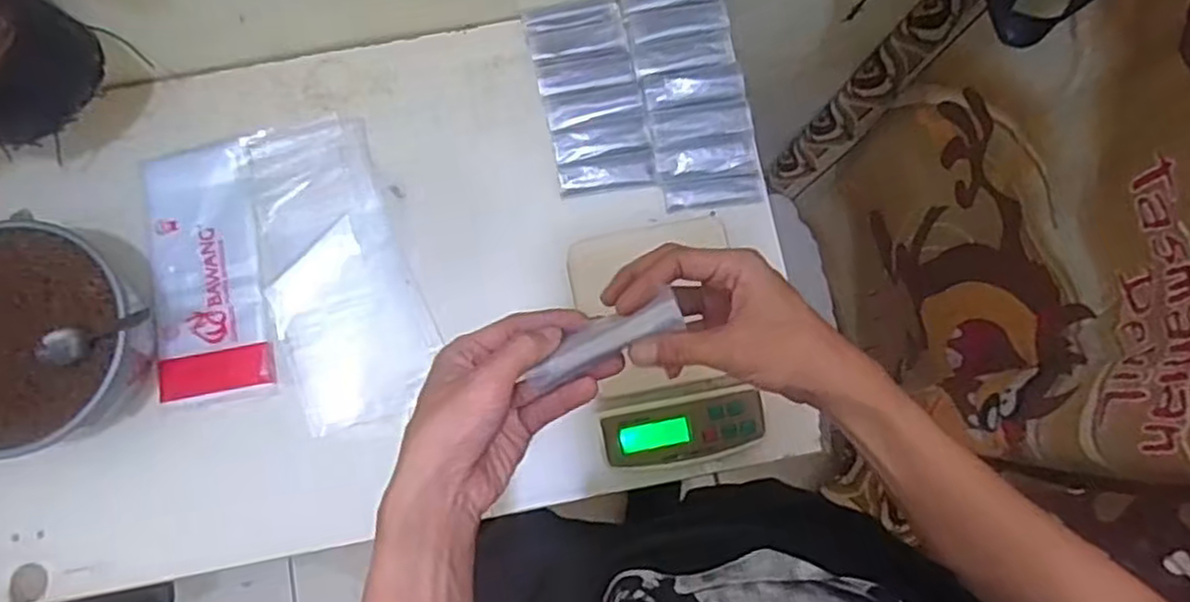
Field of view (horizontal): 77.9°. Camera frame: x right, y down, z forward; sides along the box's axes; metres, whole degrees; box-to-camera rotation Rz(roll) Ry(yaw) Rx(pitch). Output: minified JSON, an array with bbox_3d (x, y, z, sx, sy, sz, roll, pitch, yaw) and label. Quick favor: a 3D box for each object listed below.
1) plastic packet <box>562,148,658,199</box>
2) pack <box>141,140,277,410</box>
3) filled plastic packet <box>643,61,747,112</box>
[{"bbox_3d":[0.013,-0.128,0.734,0.095,0.011,0.038,-7,80,-2],"label":"plastic packet"},{"bbox_3d":[-0.380,-0.027,0.721,0.109,0.009,0.251,-11,82,-2],"label":"pack"},{"bbox_3d":[0.099,-0.214,0.734,0.096,0.017,0.039,-6,80,-2],"label":"filled plastic packet"}]

